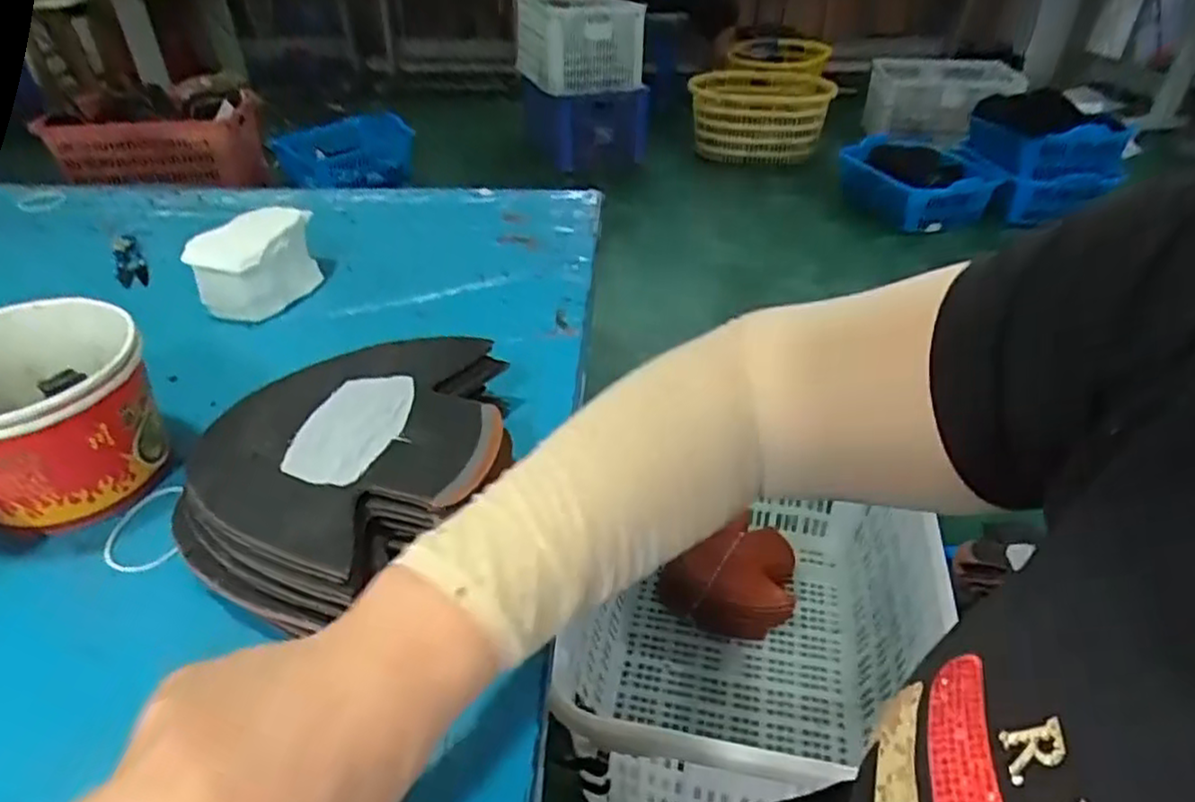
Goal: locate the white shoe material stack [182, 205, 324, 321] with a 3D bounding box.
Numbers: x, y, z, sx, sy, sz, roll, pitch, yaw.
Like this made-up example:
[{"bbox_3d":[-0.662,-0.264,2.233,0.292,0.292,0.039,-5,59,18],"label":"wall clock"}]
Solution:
[{"bbox_3d":[-0.273,-0.111,0.575,0.052,0.075,0.095,9,38,12],"label":"white shoe material stack"}]

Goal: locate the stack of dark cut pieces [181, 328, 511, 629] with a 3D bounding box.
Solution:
[{"bbox_3d":[-0.134,0.035,0.402,0.165,0.057,0.203,5,38,7],"label":"stack of dark cut pieces"}]

